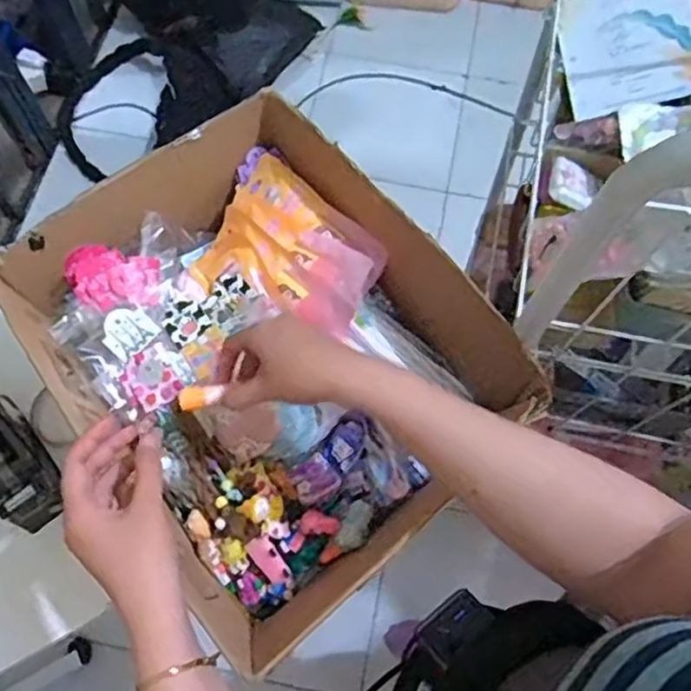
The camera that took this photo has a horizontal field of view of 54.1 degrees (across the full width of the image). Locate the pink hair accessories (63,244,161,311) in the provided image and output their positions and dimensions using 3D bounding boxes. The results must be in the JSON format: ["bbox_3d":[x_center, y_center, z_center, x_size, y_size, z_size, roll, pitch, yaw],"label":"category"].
[{"bbox_3d":[-0.225,-0.067,0.656,0.082,0.041,0.052,-9,68,-4],"label":"pink hair accessories"}]

